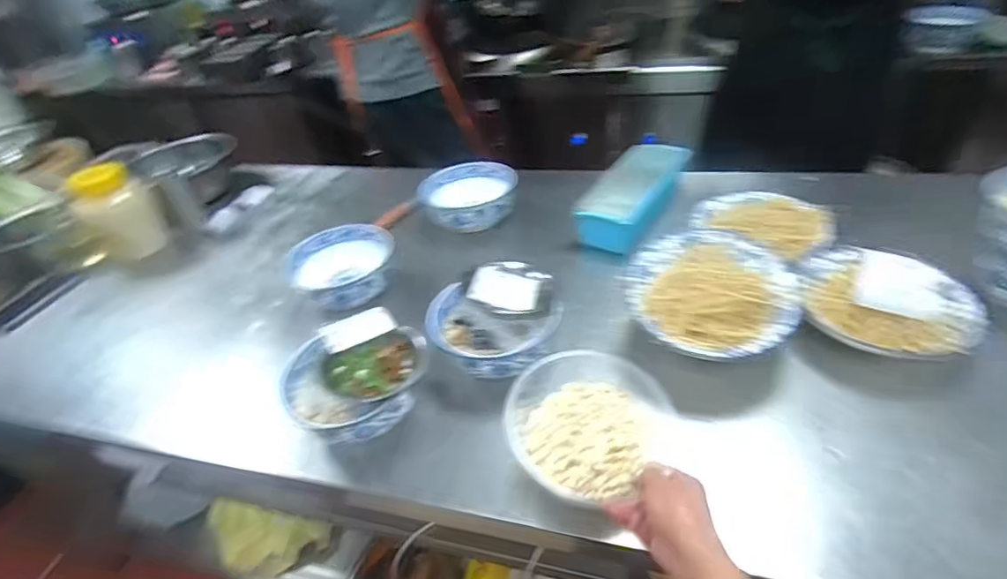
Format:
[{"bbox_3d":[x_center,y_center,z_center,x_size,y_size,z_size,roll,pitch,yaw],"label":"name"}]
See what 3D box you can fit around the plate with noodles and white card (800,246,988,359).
[{"bbox_3d":[0.479,0.007,0.647,0.151,0.036,0.198,-37,46,-16],"label":"plate with noodles and white card"}]

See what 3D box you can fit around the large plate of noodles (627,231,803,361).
[{"bbox_3d":[0.259,-0.005,0.647,0.193,0.039,0.200,-6,51,8],"label":"large plate of noodles"}]

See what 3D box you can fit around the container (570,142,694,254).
[{"bbox_3d":[0.250,-0.181,0.952,0.112,0.071,0.300,19,46,29],"label":"container"}]

